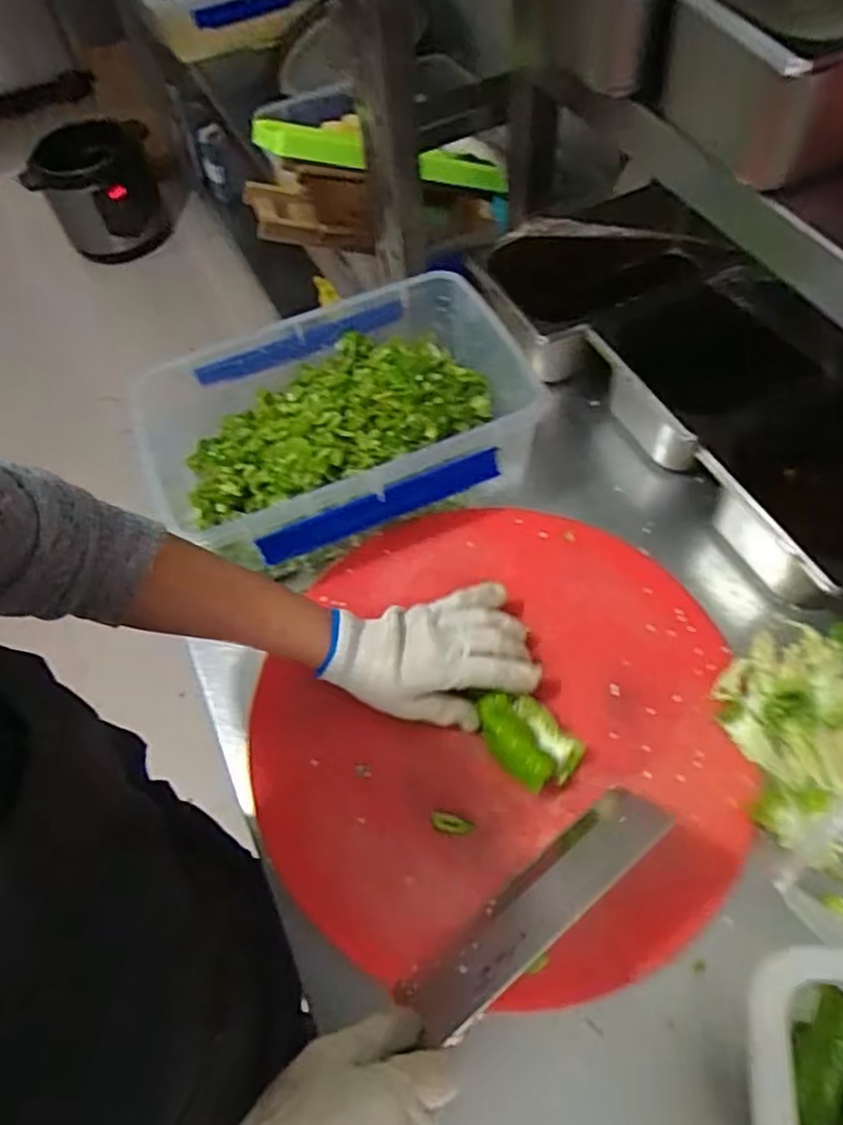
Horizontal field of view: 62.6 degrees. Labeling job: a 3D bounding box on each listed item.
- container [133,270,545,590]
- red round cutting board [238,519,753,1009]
[{"bbox_3d":[-0.066,-0.145,0.700,0.353,0.100,0.255,-21,60,-8],"label":"container"},{"bbox_3d":[0.057,0.134,0.584,0.389,0.027,0.393,-2,59,3],"label":"red round cutting board"}]

